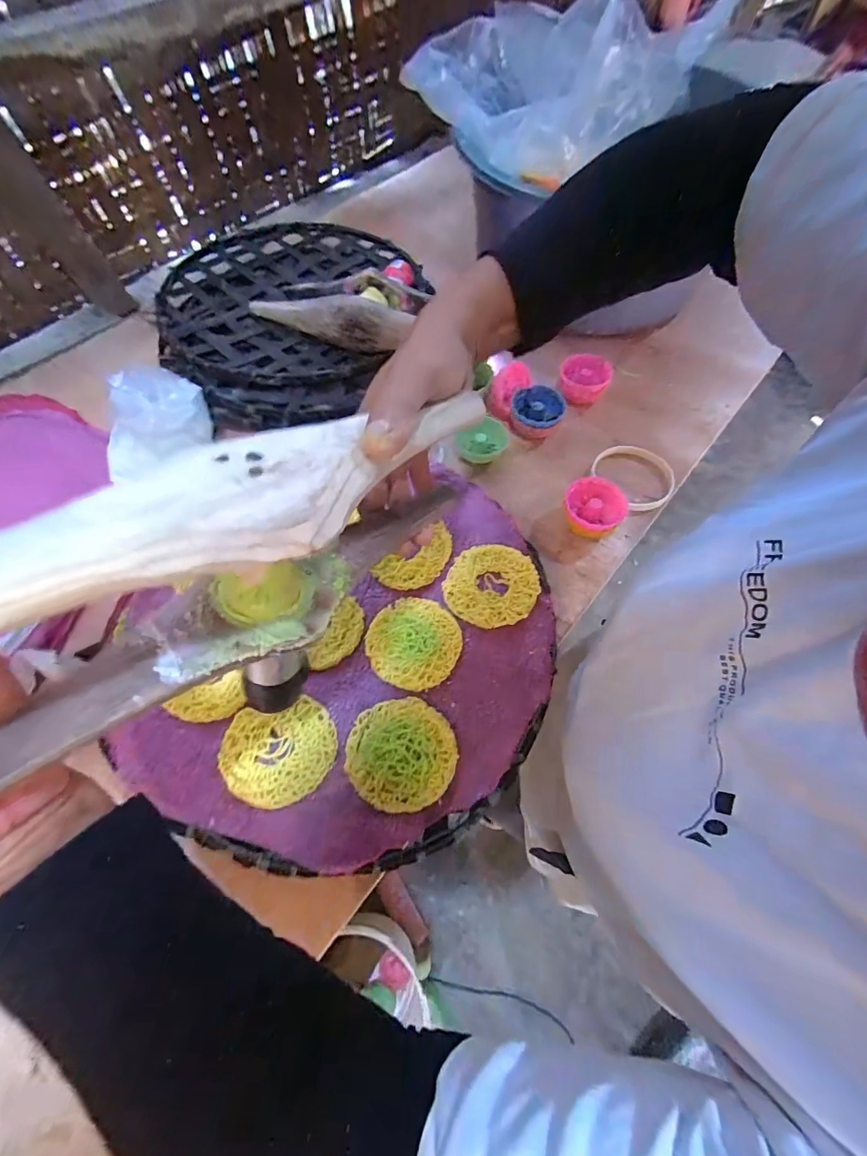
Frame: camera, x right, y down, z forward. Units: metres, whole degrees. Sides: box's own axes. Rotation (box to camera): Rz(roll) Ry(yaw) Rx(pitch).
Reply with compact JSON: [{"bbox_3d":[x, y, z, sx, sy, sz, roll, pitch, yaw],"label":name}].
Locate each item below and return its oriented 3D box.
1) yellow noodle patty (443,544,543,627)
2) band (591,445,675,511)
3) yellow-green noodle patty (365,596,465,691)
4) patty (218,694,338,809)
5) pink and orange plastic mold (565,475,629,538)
[{"bbox_3d":[0.052,0.005,0.387,0.077,0.008,0.077,28,68,14],"label":"yellow noodle patty"},{"bbox_3d":[0.231,-0.119,0.504,0.084,0.016,0.090,0,64,1],"label":"band"},{"bbox_3d":[-0.016,0.052,0.366,0.076,0.006,0.076,0,64,1],"label":"yellow-green noodle patty"},{"bbox_3d":[-0.115,0.130,0.328,0.081,0.010,0.071,-16,65,-6],"label":"patty"},{"bbox_3d":[0.167,-0.071,0.462,0.061,0.035,0.063,0,64,1],"label":"pink and orange plastic mold"}]

